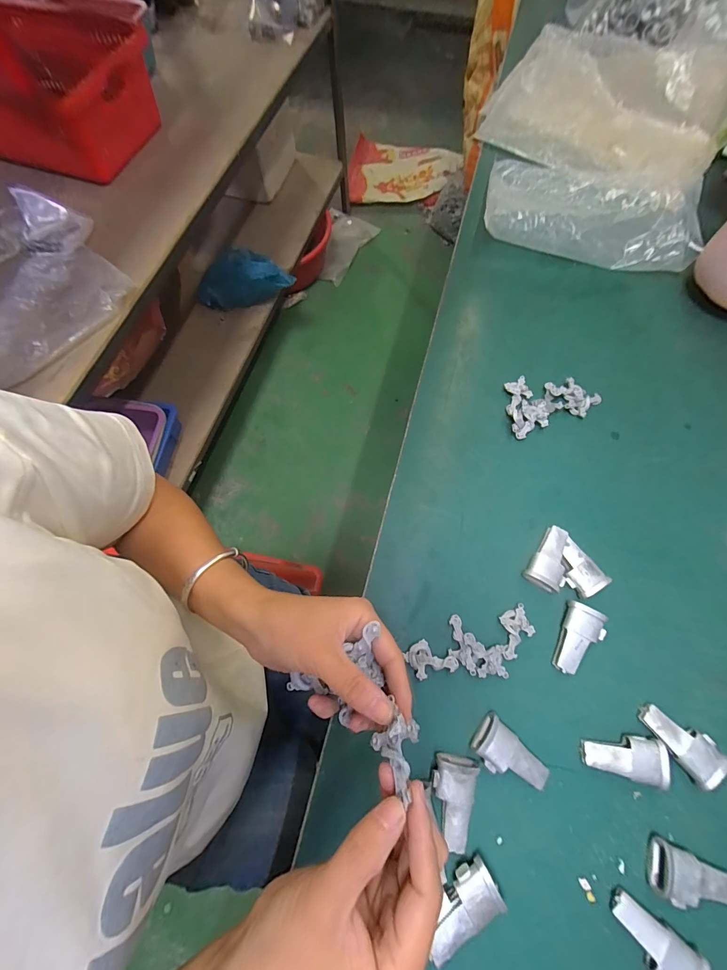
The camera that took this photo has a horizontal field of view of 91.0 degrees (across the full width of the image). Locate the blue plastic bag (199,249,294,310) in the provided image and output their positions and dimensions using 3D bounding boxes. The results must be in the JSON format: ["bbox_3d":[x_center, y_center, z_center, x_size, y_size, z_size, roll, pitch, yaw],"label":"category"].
[{"bbox_3d":[-0.362,-0.645,1.098,0.284,0.124,0.146,2,71,2],"label":"blue plastic bag"}]

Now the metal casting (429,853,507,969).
[{"bbox_3d":[0.074,0.322,0.274,0.062,0.024,0.030,-31,74,-11],"label":"metal casting"}]

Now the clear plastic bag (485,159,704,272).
[{"bbox_3d":[0.329,-0.406,0.520,0.293,0.044,0.179,13,71,4],"label":"clear plastic bag"}]

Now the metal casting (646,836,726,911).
[{"bbox_3d":[0.259,0.314,0.281,0.063,0.014,0.036,25,72,8],"label":"metal casting"}]

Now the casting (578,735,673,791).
[{"bbox_3d":[0.226,0.235,0.309,0.067,0.016,0.032,8,71,2],"label":"casting"}]

